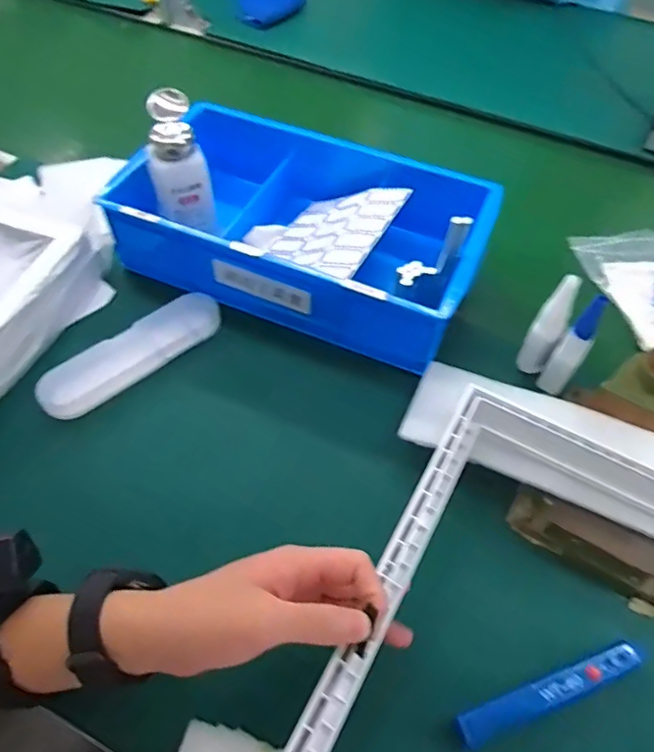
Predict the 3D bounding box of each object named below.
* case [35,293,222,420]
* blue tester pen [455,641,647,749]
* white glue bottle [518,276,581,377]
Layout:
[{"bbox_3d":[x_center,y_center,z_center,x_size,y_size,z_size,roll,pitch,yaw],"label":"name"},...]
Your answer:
[{"bbox_3d":[-0.183,-0.023,0.525,0.174,0.035,0.044,-32,61,-21],"label":"case"},{"bbox_3d":[0.148,0.209,0.368,0.134,0.011,0.018,-16,57,-13],"label":"blue tester pen"},{"bbox_3d":[0.195,-0.042,0.494,0.026,0.107,0.024,24,57,15],"label":"white glue bottle"}]

